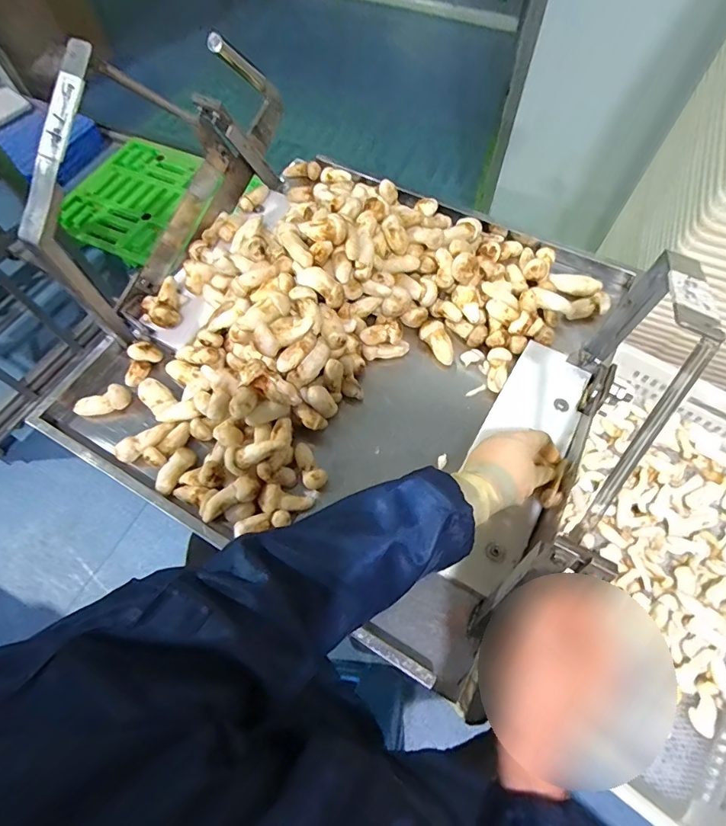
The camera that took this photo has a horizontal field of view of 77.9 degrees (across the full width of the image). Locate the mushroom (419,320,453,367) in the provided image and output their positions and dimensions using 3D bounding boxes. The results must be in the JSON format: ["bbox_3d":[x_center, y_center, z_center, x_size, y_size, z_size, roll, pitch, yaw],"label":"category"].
[{"bbox_3d":[0.099,-0.092,0.591,0.026,0.025,0.062,-30,91,-13],"label":"mushroom"}]

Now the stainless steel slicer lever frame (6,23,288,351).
[{"bbox_3d":[-0.249,-0.322,0.562,0.085,0.266,0.395,33,69,16],"label":"stainless steel slicer lever frame"}]

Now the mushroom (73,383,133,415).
[{"bbox_3d":[-0.335,-0.014,0.570,0.073,0.029,0.024,-14,64,-5],"label":"mushroom"}]

